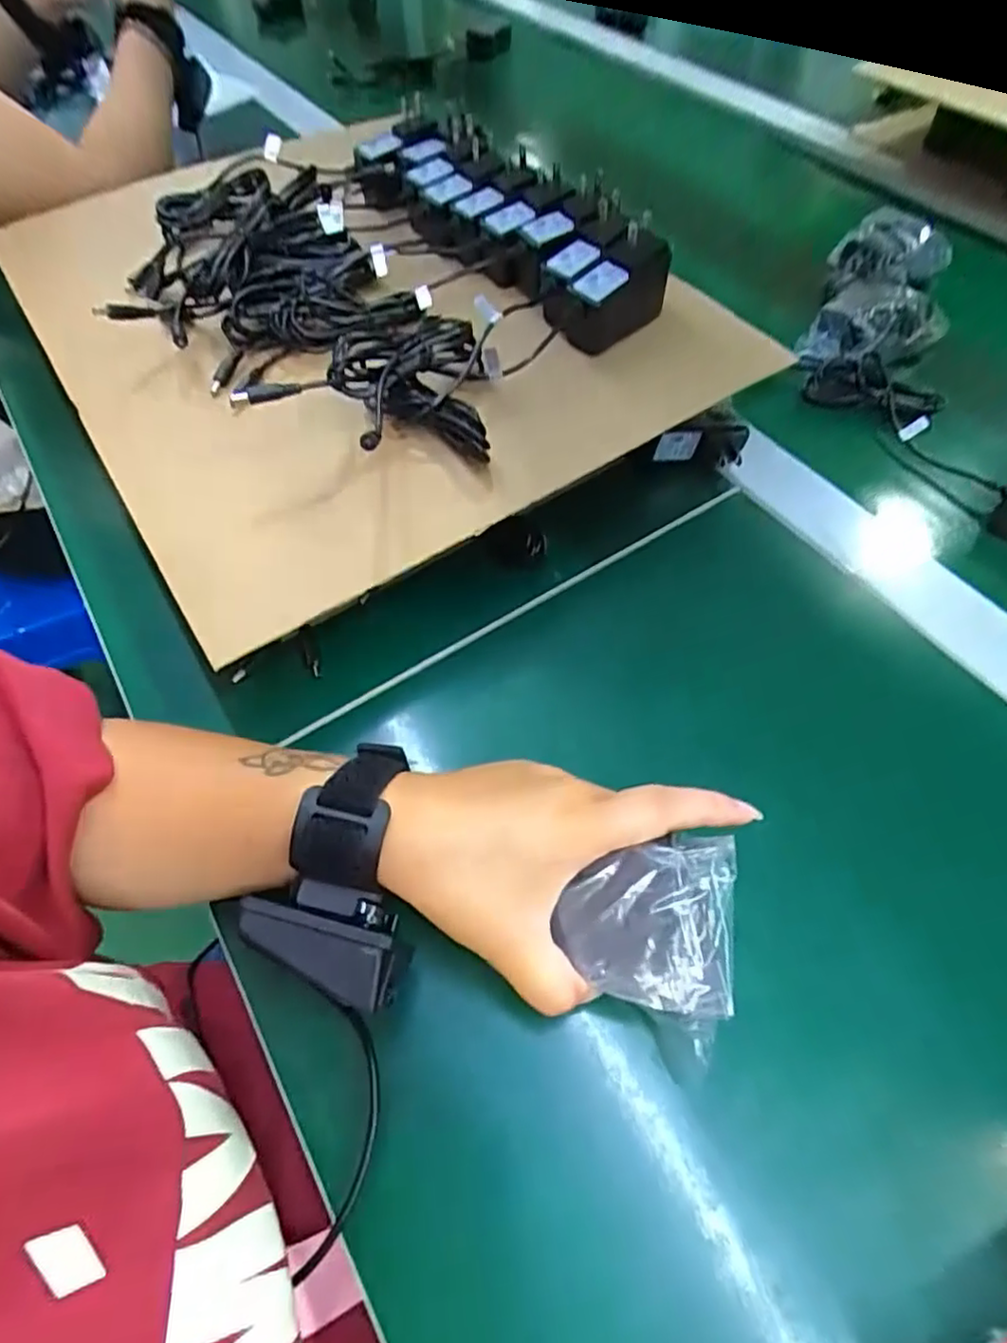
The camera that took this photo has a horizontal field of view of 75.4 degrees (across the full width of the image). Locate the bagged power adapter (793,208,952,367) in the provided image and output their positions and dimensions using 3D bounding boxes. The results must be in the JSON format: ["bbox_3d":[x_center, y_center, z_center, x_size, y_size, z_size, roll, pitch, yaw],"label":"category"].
[{"bbox_3d":[0.309,-0.305,0.529,0.099,0.046,0.182,27,62,16],"label":"bagged power adapter"}]

